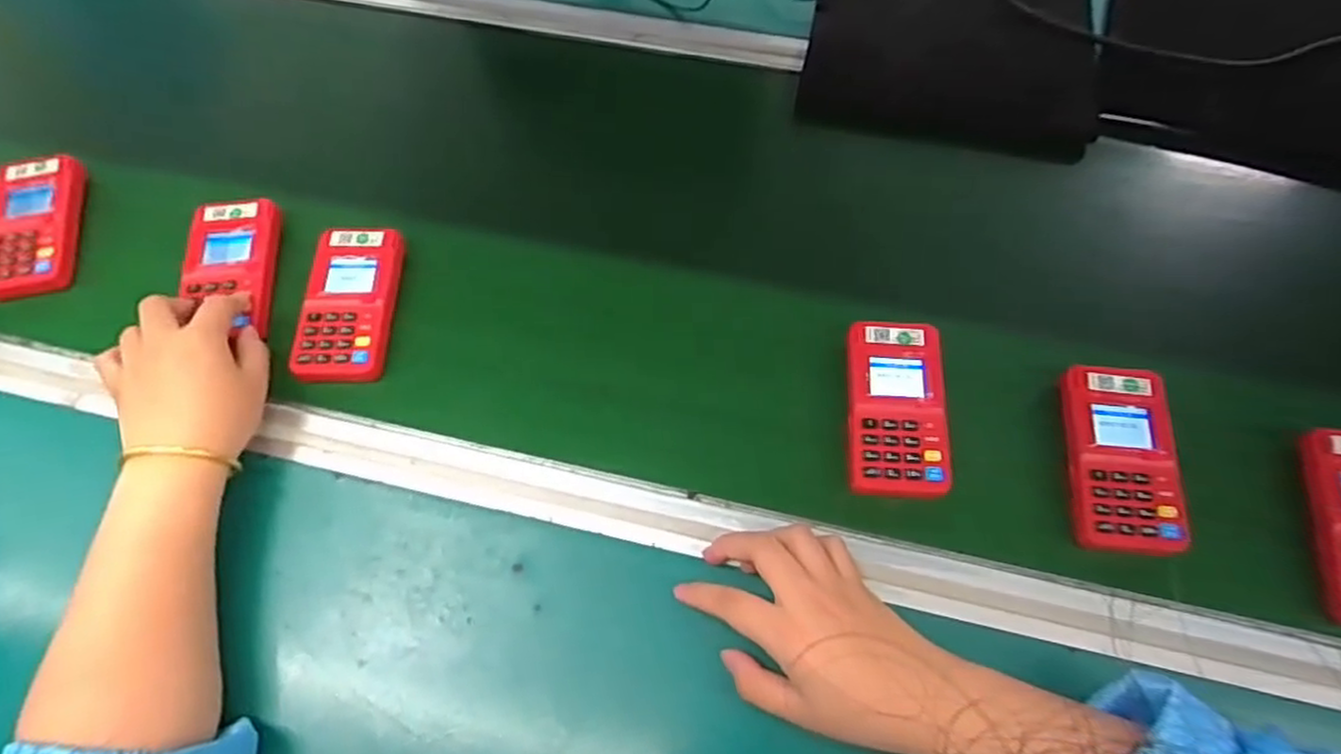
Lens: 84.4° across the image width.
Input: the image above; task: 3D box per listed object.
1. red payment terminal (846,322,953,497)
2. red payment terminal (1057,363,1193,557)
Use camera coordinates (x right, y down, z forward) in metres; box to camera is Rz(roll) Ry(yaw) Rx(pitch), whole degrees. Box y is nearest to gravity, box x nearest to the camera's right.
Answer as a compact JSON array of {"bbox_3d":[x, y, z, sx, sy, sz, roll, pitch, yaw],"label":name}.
[{"bbox_3d":[0.155,0.019,0.508,0.062,0.020,0.130,6,59,-2],"label":"red payment terminal"},{"bbox_3d":[0.302,0.051,0.493,0.060,0.023,0.124,6,59,-2],"label":"red payment terminal"}]

